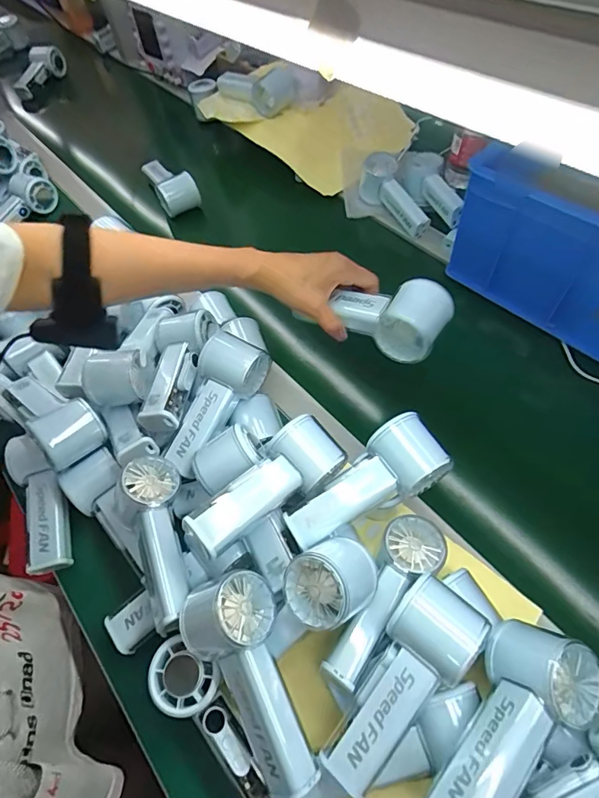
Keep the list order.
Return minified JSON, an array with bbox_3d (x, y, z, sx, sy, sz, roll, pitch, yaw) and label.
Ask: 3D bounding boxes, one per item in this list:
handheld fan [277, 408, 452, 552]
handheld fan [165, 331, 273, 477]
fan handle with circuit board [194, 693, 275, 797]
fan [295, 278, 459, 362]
[{"bbox_3d":[0.058,0.080,0.399,0.151,0.047,0.060,-35,59,0],"label":"handheld fan"},{"bbox_3d":[-0.095,0.005,0.476,0.069,0.048,0.151,25,81,19],"label":"handheld fan"},{"bbox_3d":[-0.044,0.280,0.338,0.029,0.023,0.096,-37,61,-21],"label":"fan handle with circuit board"},{"bbox_3d":[0.069,-0.081,0.417,0.137,0.052,0.056,11,56,11],"label":"fan"}]

